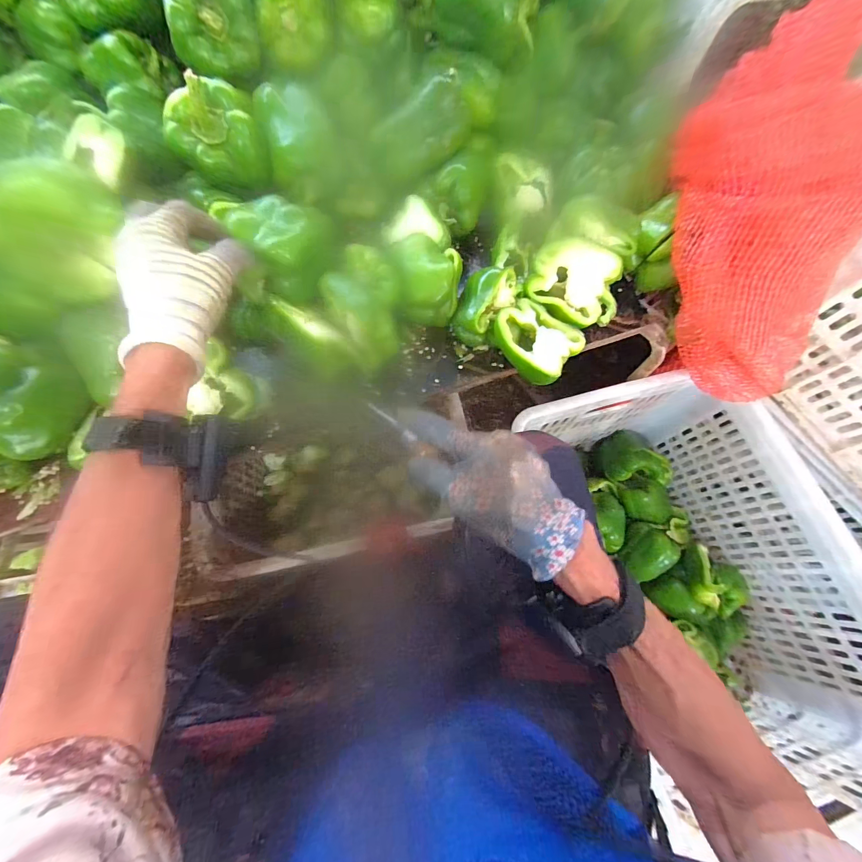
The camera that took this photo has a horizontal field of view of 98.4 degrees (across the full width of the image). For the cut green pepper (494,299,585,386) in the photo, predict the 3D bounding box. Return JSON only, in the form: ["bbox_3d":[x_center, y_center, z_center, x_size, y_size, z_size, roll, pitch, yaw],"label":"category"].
[{"bbox_3d":[0.115,-0.100,0.408,0.086,0.038,0.089,1,69,-2],"label":"cut green pepper"}]

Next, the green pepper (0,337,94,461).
[{"bbox_3d":[-0.375,-0.034,0.335,0.079,0.075,0.104,-1,70,-2],"label":"green pepper"}]

